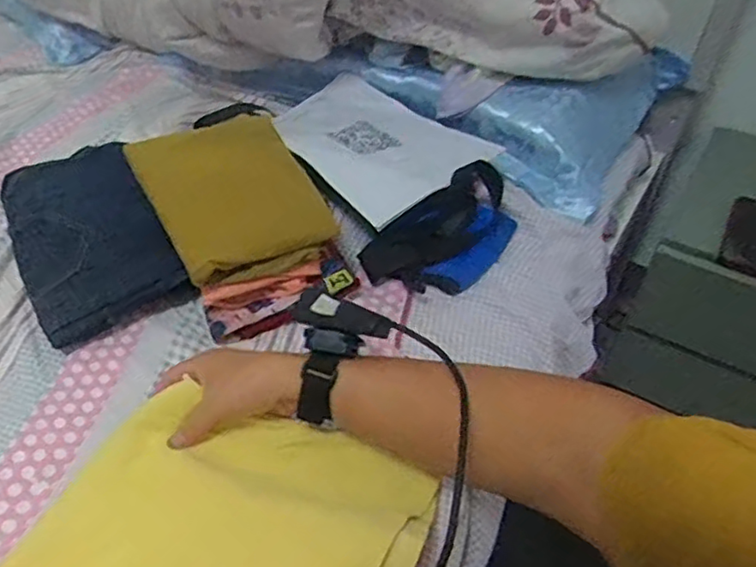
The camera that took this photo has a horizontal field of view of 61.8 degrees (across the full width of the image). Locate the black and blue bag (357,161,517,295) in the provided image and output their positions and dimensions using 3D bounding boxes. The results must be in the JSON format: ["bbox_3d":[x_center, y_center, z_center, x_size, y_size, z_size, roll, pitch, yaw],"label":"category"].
[{"bbox_3d":[0.077,-0.055,0.693,0.169,0.083,0.104,-26,52,-28],"label":"black and blue bag"}]

